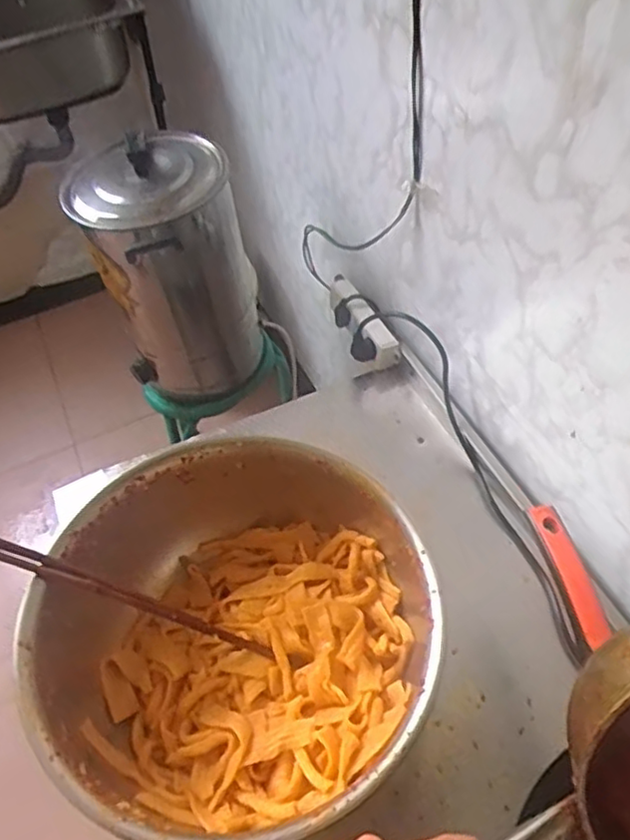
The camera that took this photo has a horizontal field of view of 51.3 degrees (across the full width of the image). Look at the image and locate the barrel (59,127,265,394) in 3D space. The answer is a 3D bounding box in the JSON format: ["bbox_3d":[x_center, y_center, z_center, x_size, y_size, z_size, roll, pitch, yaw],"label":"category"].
[{"bbox_3d":[-0.235,-0.232,1.101,0.235,0.423,0.218,-15,52,-8],"label":"barrel"}]

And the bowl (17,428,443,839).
[{"bbox_3d":[-0.076,0.224,0.683,0.371,0.185,0.375,-2,51,3],"label":"bowl"}]

